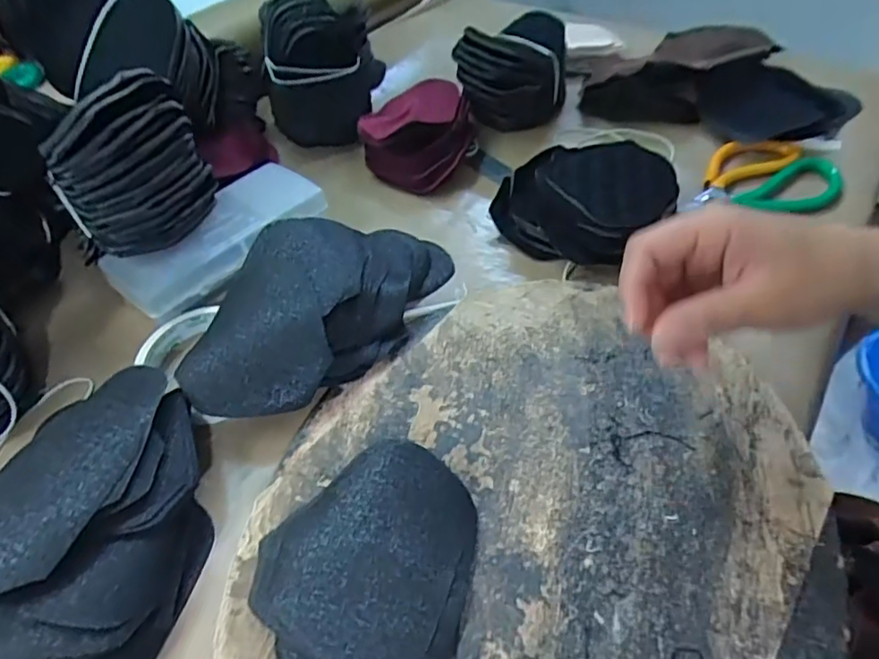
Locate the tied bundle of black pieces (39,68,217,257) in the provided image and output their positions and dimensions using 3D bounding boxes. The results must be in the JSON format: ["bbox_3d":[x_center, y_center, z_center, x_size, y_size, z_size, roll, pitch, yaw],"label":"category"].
[{"bbox_3d":[-0.204,-0.112,0.394,0.057,0.104,0.091,2,48,7],"label":"tied bundle of black pieces"}]

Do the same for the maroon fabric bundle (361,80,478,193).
[{"bbox_3d":[-0.020,-0.184,0.554,0.097,0.049,0.122,7,49,11],"label":"maroon fabric bundle"}]

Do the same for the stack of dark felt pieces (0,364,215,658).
[{"bbox_3d":[-0.175,0.093,0.302,0.106,0.046,0.152,11,50,14],"label":"stack of dark felt pieces"}]

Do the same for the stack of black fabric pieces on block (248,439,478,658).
[{"bbox_3d":[-0.037,0.113,0.287,0.101,0.024,0.114,6,49,11],"label":"stack of black fabric pieces on block"}]

